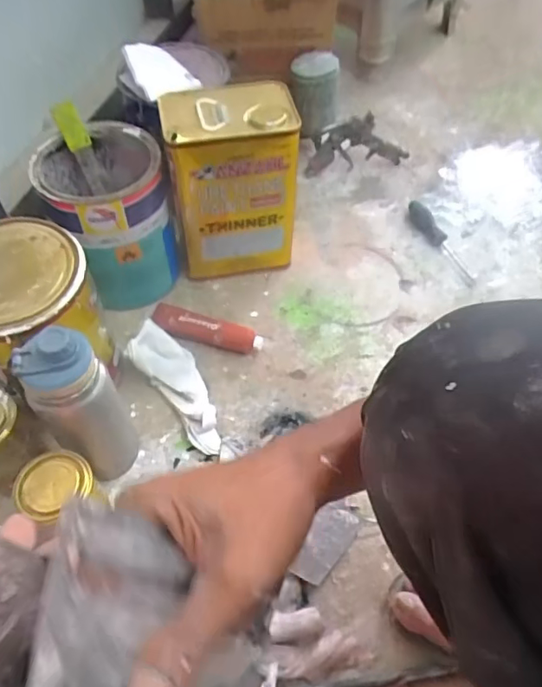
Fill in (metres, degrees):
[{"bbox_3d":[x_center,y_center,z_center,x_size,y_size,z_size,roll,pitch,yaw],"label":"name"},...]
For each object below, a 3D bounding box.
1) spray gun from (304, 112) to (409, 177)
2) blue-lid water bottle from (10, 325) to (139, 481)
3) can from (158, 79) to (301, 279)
[{"bbox_3d":[0.154,-0.347,0.941,0.182,0.108,0.036,0,55,-1],"label":"spray gun"},{"bbox_3d":[-0.203,0.066,0.572,0.073,0.233,0.068,0,55,0],"label":"blue-lid water bottle"},{"bbox_3d":[-0.051,-0.207,0.763,0.163,0.272,0.092,-6,55,-5],"label":"can"}]

